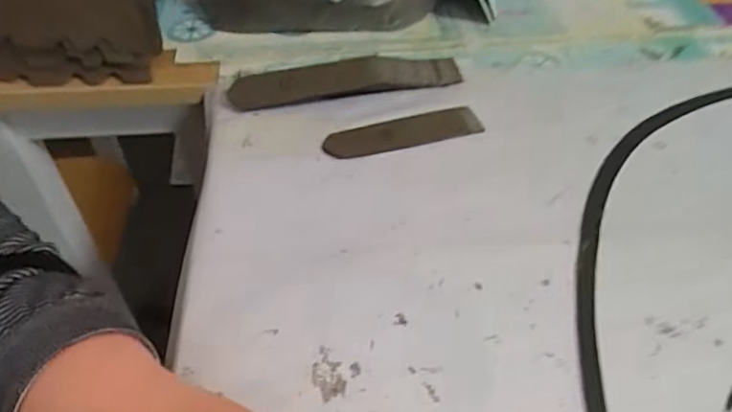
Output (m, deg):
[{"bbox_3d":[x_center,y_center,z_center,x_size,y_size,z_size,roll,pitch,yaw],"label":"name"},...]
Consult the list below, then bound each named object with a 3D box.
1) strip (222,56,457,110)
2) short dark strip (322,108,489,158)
[{"bbox_3d":[-0.012,-0.092,0.422,0.167,0.018,0.026,-10,47,-11],"label":"strip"},{"bbox_3d":[0.024,-0.051,0.398,0.108,0.006,0.030,-14,47,-14],"label":"short dark strip"}]

